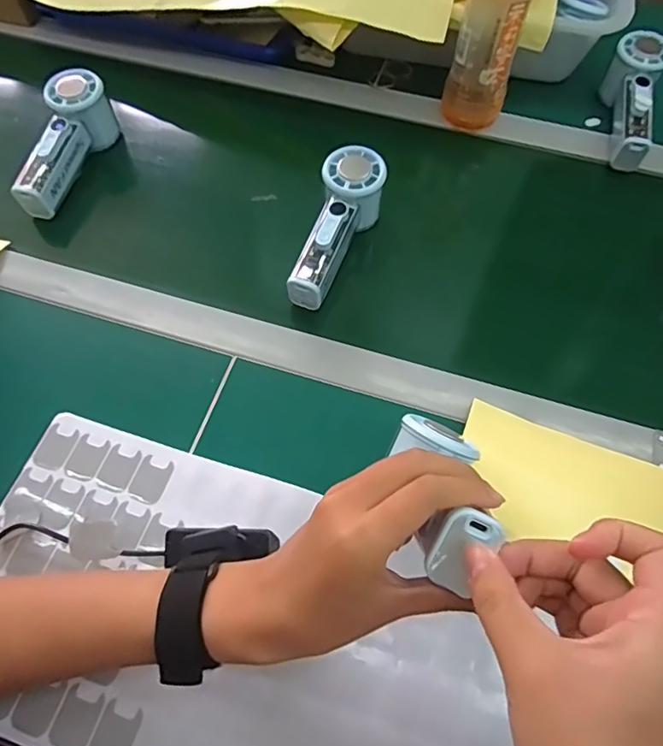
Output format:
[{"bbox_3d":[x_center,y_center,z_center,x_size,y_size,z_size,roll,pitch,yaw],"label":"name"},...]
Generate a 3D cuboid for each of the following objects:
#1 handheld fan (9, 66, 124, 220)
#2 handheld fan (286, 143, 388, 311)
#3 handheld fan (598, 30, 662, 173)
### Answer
[{"bbox_3d":[-0.274,-0.229,0.531,0.054,0.057,0.152,17,63,8],"label":"handheld fan"},{"bbox_3d":[0.002,-0.130,0.493,0.053,0.052,0.155,21,78,10],"label":"handheld fan"},{"bbox_3d":[0.324,-0.285,0.573,0.049,0.059,0.150,10,77,5],"label":"handheld fan"}]

